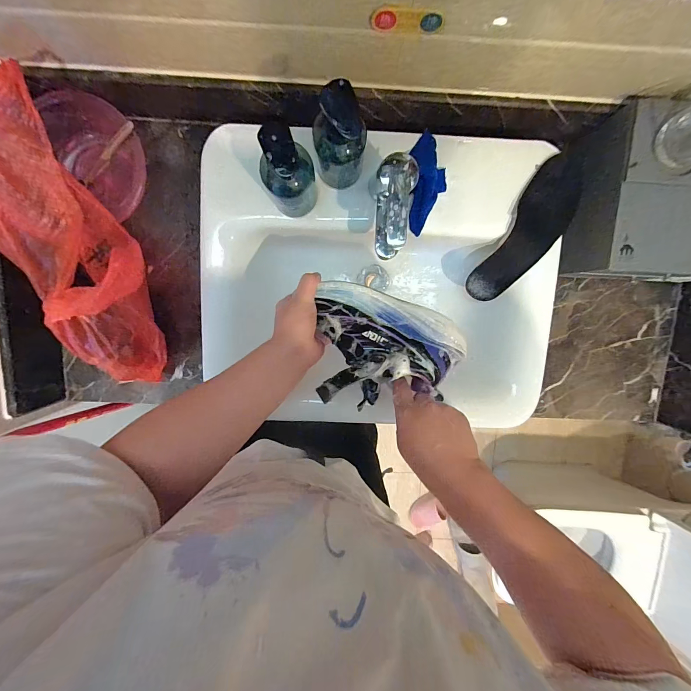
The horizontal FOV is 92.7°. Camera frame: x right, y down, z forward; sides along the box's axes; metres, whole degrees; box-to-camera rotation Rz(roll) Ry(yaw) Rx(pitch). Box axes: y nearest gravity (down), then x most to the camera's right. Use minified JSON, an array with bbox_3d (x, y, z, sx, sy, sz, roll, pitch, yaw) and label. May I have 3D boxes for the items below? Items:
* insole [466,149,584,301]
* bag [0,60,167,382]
[{"bbox_3d":[0.273,-0.168,0.498,0.078,0.037,0.230,28,110,-5],"label":"insole"},{"bbox_3d":[-0.371,-0.102,0.433,0.202,0.157,0.415,-18,113,2],"label":"bag"}]

